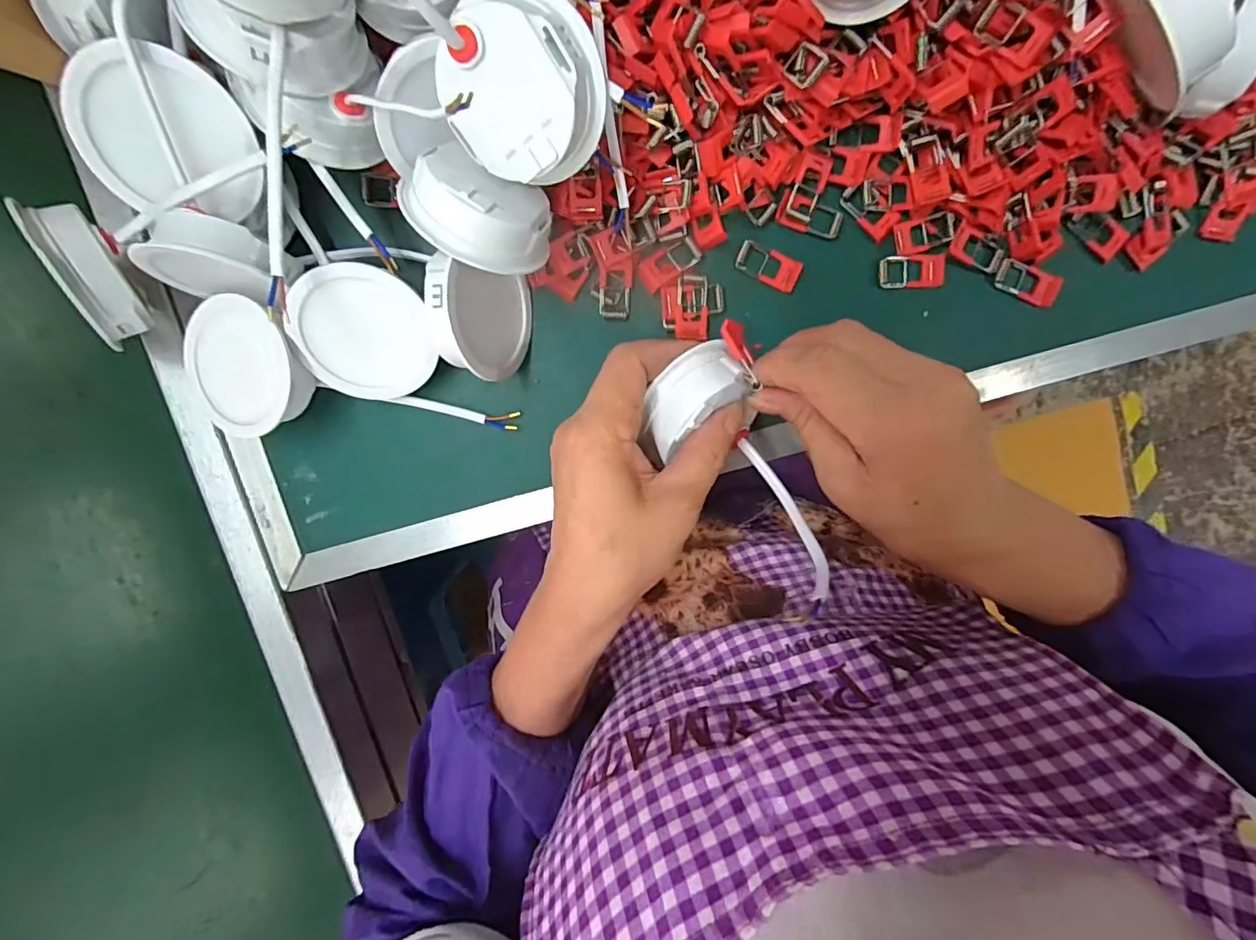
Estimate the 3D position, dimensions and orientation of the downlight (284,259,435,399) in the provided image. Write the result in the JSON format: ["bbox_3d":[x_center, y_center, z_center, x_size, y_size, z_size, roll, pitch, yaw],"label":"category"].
[{"bbox_3d":[-0.140,-0.072,0.281,0.061,0.018,0.070,-2,127,-8],"label":"downlight"}]

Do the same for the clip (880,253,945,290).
[{"bbox_3d":[0.164,-0.114,0.306,0.037,0.004,0.018,-4,98,-1],"label":"clip"}]

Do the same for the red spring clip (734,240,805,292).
[{"bbox_3d":[0.081,-0.117,0.305,0.037,0.004,0.018,23,97,-4],"label":"red spring clip"}]

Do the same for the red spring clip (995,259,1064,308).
[{"bbox_3d":[0.231,-0.108,0.309,0.038,0.006,0.018,15,97,-3],"label":"red spring clip"}]

